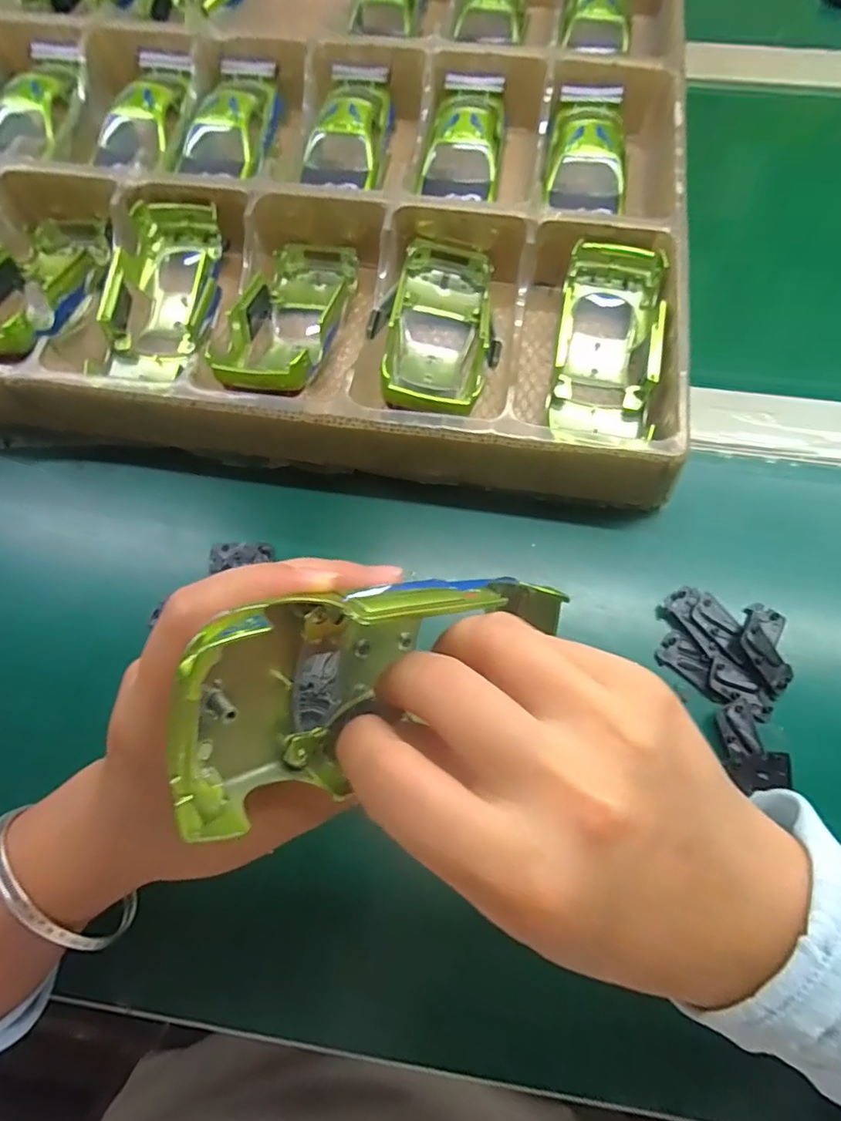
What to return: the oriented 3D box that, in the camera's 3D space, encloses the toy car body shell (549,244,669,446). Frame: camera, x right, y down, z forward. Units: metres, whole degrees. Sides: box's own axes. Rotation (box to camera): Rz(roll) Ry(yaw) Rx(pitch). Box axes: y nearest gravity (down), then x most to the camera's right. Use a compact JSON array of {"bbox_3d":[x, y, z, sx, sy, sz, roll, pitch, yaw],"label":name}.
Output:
[{"bbox_3d":[0.104,-0.122,0.317,0.053,0.034,0.123,8,69,5],"label":"toy car body shell"}]

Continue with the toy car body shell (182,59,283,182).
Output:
[{"bbox_3d":[-0.128,-0.301,0.396,0.054,0.031,0.100,8,69,5],"label":"toy car body shell"}]

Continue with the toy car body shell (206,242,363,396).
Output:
[{"bbox_3d":[-0.073,-0.138,0.328,0.059,0.032,0.137,5,50,3],"label":"toy car body shell"}]

